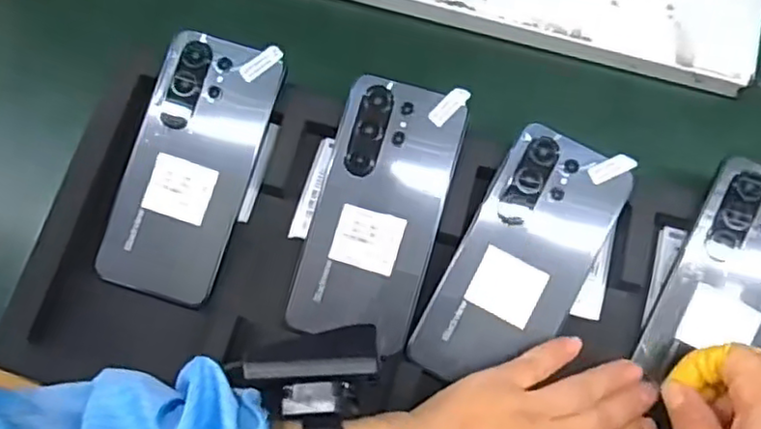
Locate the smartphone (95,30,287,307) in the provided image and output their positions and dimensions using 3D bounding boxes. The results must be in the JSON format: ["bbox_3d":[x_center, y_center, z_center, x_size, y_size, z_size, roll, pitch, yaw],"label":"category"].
[{"bbox_3d":[-0.119,-0.032,0.410,0.075,0.011,0.165,16,73,3],"label":"smartphone"}]

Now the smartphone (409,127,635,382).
[{"bbox_3d":[0.087,0.029,0.395,0.076,0.007,0.161,28,74,7],"label":"smartphone"}]

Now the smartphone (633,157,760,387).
[{"bbox_3d":[0.219,0.041,0.395,0.075,0.016,0.140,26,81,5],"label":"smartphone"}]

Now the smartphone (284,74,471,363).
[{"bbox_3d":[-0.001,-0.003,0.403,0.076,0.011,0.163,16,72,3],"label":"smartphone"}]

